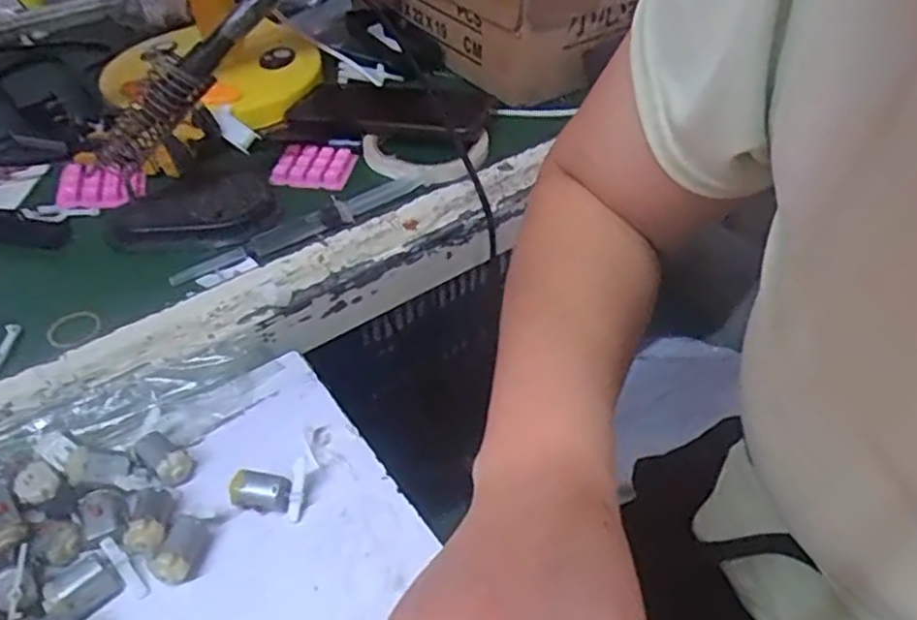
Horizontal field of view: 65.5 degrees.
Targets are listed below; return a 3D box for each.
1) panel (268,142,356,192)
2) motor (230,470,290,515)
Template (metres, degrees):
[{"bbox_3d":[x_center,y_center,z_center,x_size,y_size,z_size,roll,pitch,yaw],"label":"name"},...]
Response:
[{"bbox_3d":[-0.113,-0.113,0.557,0.060,0.010,0.046,3,44,4],"label":"panel"},{"bbox_3d":[-0.095,0.089,0.346,0.028,0.017,0.013,4,44,5],"label":"motor"}]

